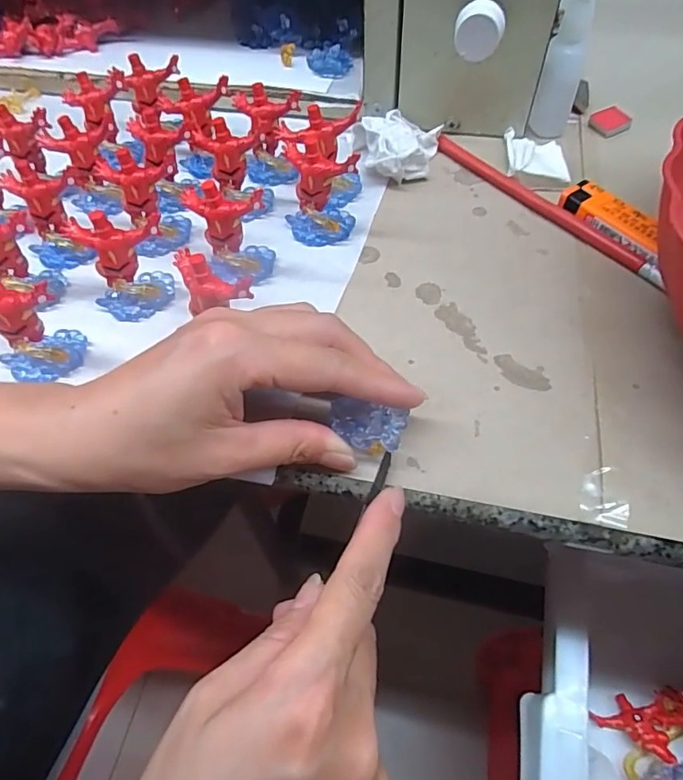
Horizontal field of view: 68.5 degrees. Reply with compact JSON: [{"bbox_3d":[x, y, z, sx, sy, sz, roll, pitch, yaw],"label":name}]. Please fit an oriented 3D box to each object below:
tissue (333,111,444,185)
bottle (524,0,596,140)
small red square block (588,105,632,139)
[{"bbox_3d":[0.029,-0.154,0.309,0.060,0.021,0.054,24,61,17],"label":"tissue"},{"bbox_3d":[0.131,-0.195,0.289,0.023,0.082,0.021,16,59,13],"label":"bottle"},{"bbox_3d":[0.173,-0.173,0.322,0.021,0.006,0.019,-26,59,-14],"label":"small red square block"}]

